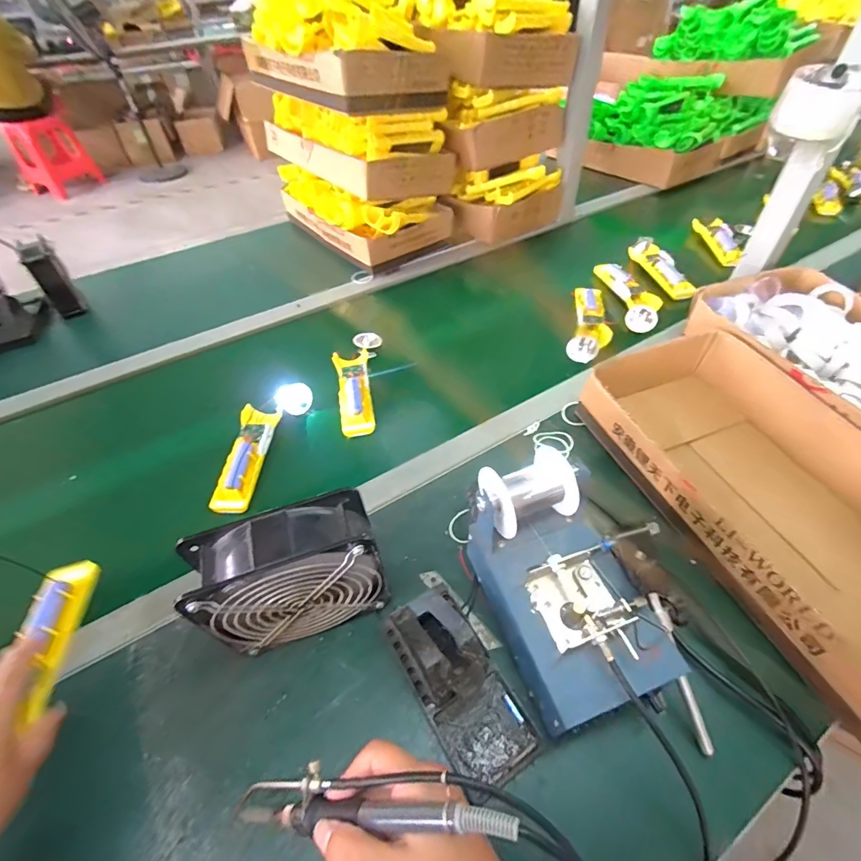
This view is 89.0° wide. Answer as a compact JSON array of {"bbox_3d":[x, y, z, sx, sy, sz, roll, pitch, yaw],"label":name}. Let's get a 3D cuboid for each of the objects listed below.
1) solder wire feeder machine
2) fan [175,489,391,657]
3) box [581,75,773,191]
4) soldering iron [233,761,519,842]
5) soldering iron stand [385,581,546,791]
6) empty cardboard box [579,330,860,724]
[{"bbox_3d":[0.122,0.131,0.390,0.137,0.122,0.199,-18,50,-13],"label":"solder wire feeder machine"},{"bbox_3d":[-0.117,0.130,0.383,0.147,0.147,0.059,-15,50,-11],"label":"fan"},{"bbox_3d":[0.710,-0.882,1.269,0.501,0.171,0.341,-24,52,-18],"label":"box"},{"bbox_3d":[-0.047,0.222,0.262,0.205,0.017,0.032,-18,44,24],"label":"soldering iron"},{"bbox_3d":[0.023,0.204,0.369,0.070,0.068,0.149,-25,52,-19],"label":"soldering iron stand"},{"bbox_3d":[0.377,0.067,0.474,0.234,0.078,0.426,-18,50,-13],"label":"empty cardboard box"}]

